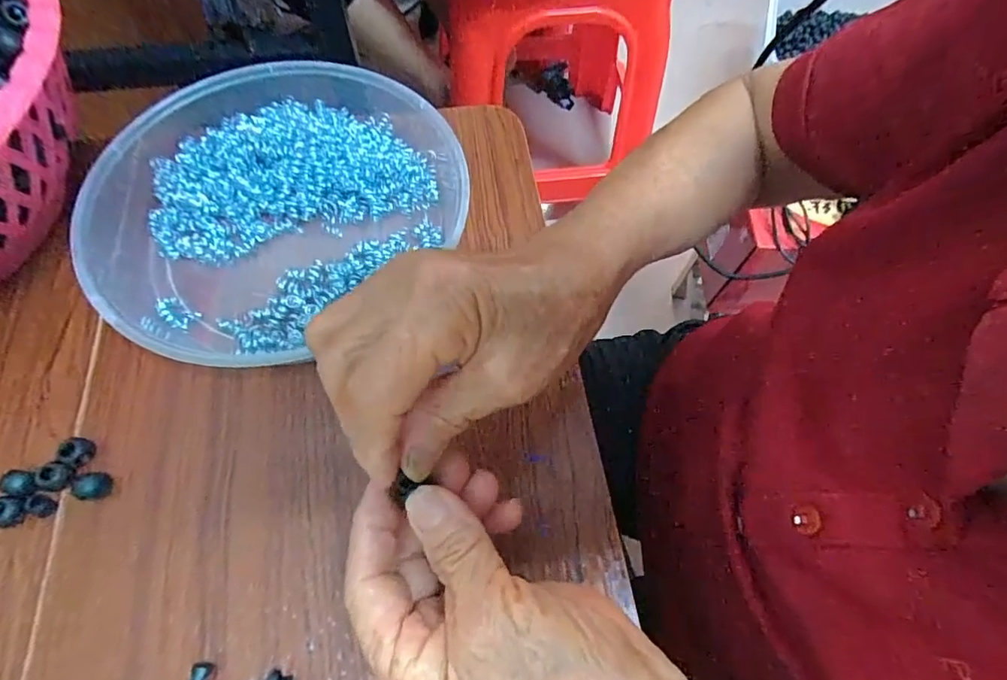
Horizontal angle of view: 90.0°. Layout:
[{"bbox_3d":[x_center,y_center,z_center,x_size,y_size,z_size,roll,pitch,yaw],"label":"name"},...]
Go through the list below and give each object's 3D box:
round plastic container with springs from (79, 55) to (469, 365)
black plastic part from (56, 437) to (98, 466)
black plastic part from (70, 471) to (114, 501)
[{"bbox_3d":[-0.148,-0.091,0.328,0.202,0.044,0.221,1,63,-2],"label":"round plastic container with springs"},{"bbox_3d":[-0.232,0.060,0.274,0.013,0.013,0.014,1,63,-2],"label":"black plastic part"},{"bbox_3d":[-0.219,0.077,0.266,0.013,0.014,0.014,1,63,-2],"label":"black plastic part"}]

